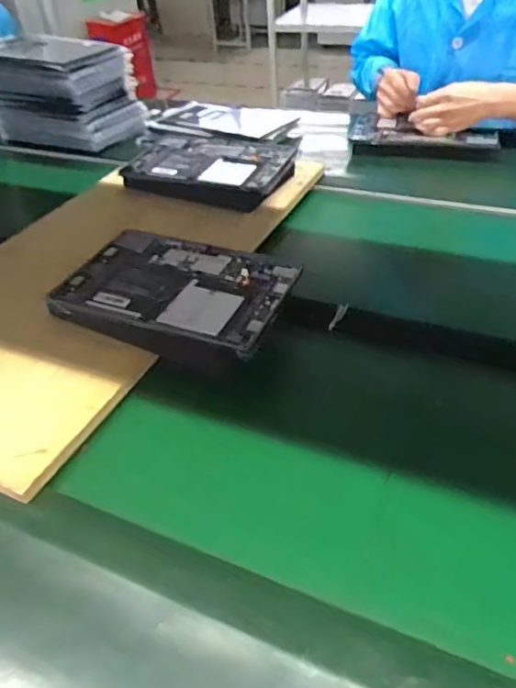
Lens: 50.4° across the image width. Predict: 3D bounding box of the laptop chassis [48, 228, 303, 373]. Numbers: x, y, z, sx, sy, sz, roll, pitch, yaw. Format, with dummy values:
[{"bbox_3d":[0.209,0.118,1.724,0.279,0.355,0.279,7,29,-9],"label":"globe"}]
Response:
[{"bbox_3d":[-0.092,-0.060,0.652,0.261,0.039,0.186,17,46,23],"label":"laptop chassis"}]

